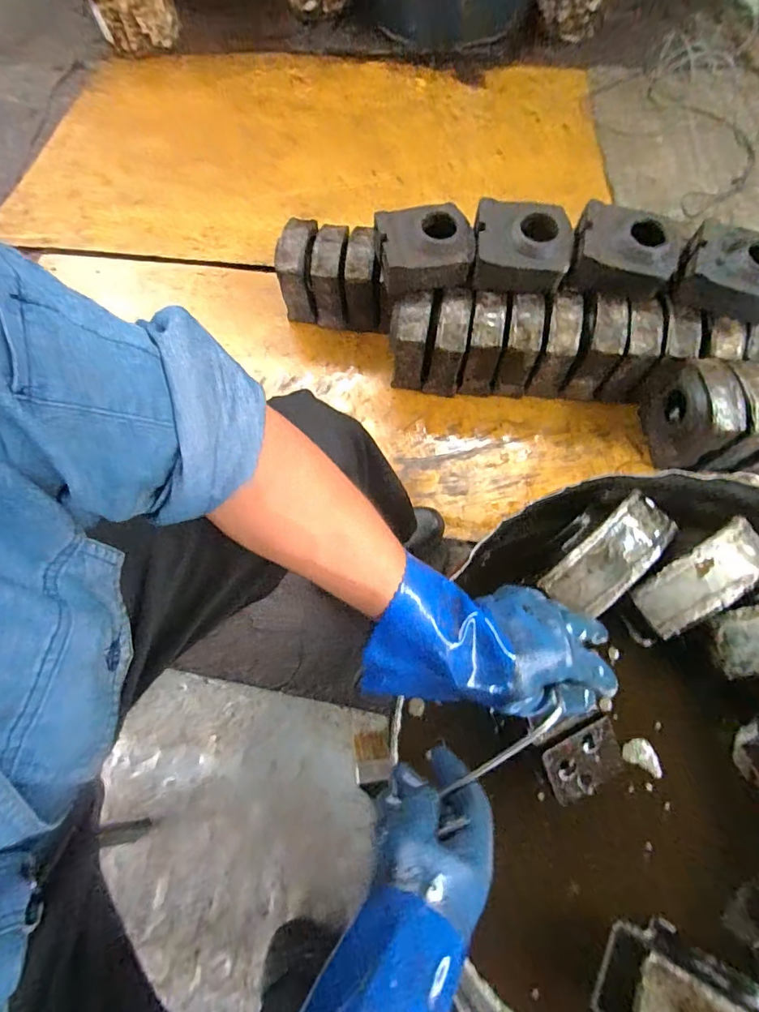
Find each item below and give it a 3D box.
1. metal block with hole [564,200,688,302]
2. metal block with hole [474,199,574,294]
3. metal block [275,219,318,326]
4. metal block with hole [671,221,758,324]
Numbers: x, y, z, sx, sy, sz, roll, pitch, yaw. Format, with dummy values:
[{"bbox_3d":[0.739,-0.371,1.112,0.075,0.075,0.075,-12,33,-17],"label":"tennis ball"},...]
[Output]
[{"bbox_3d":[0.483,-0.500,0.892,0.198,0.068,0.171,22,70,10],"label":"metal block with hole"},{"bbox_3d":[0.283,-0.519,0.906,0.187,0.080,0.154,9,68,5],"label":"metal block with hole"},{"bbox_3d":[-0.185,-0.547,1.075,0.082,0.175,0.119,7,68,6],"label":"metal block"},{"bbox_3d":[0.688,-0.459,0.873,0.192,0.069,0.167,19,70,9],"label":"metal block with hole"}]

